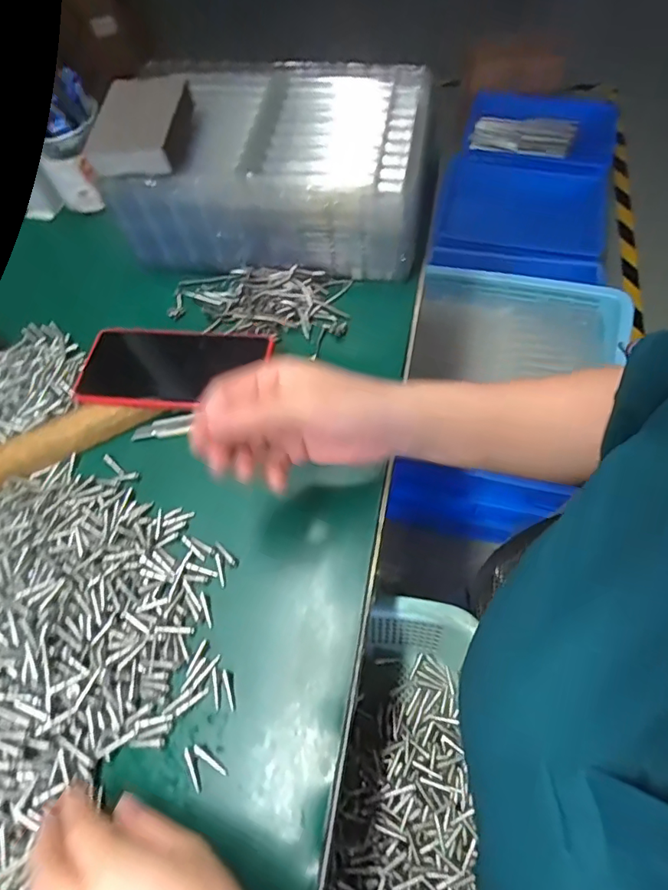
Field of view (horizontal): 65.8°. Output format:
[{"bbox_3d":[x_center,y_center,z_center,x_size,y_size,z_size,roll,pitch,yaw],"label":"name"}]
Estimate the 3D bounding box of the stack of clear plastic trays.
[{"bbox_3d":[-0.055,-0.267,0.494,0.273,0.112,0.167,5,62,7],"label":"stack of clear plastic trays"}]

